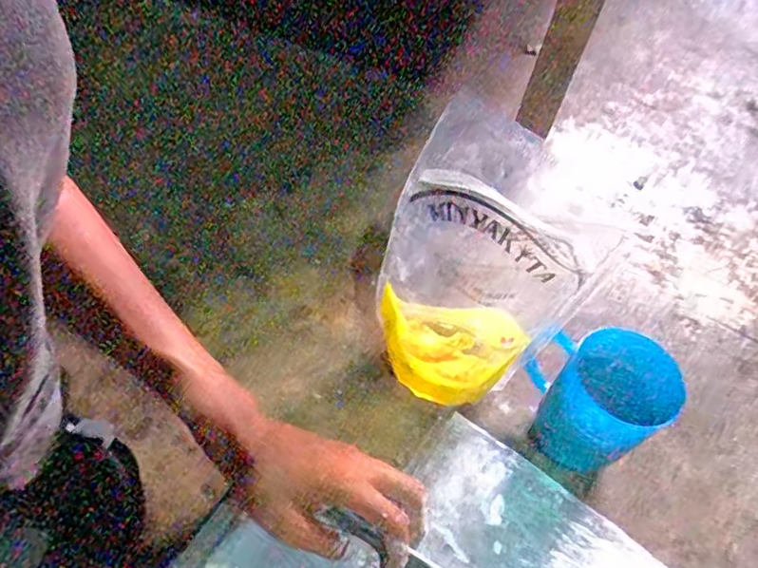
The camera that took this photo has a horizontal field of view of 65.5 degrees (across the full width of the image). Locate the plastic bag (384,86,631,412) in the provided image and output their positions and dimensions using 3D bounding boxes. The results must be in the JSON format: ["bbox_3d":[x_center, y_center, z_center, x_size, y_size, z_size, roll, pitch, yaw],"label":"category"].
[{"bbox_3d":[0.061,0.003,0.443,0.070,0.255,0.141,-29,61,-26],"label":"plastic bag"}]

